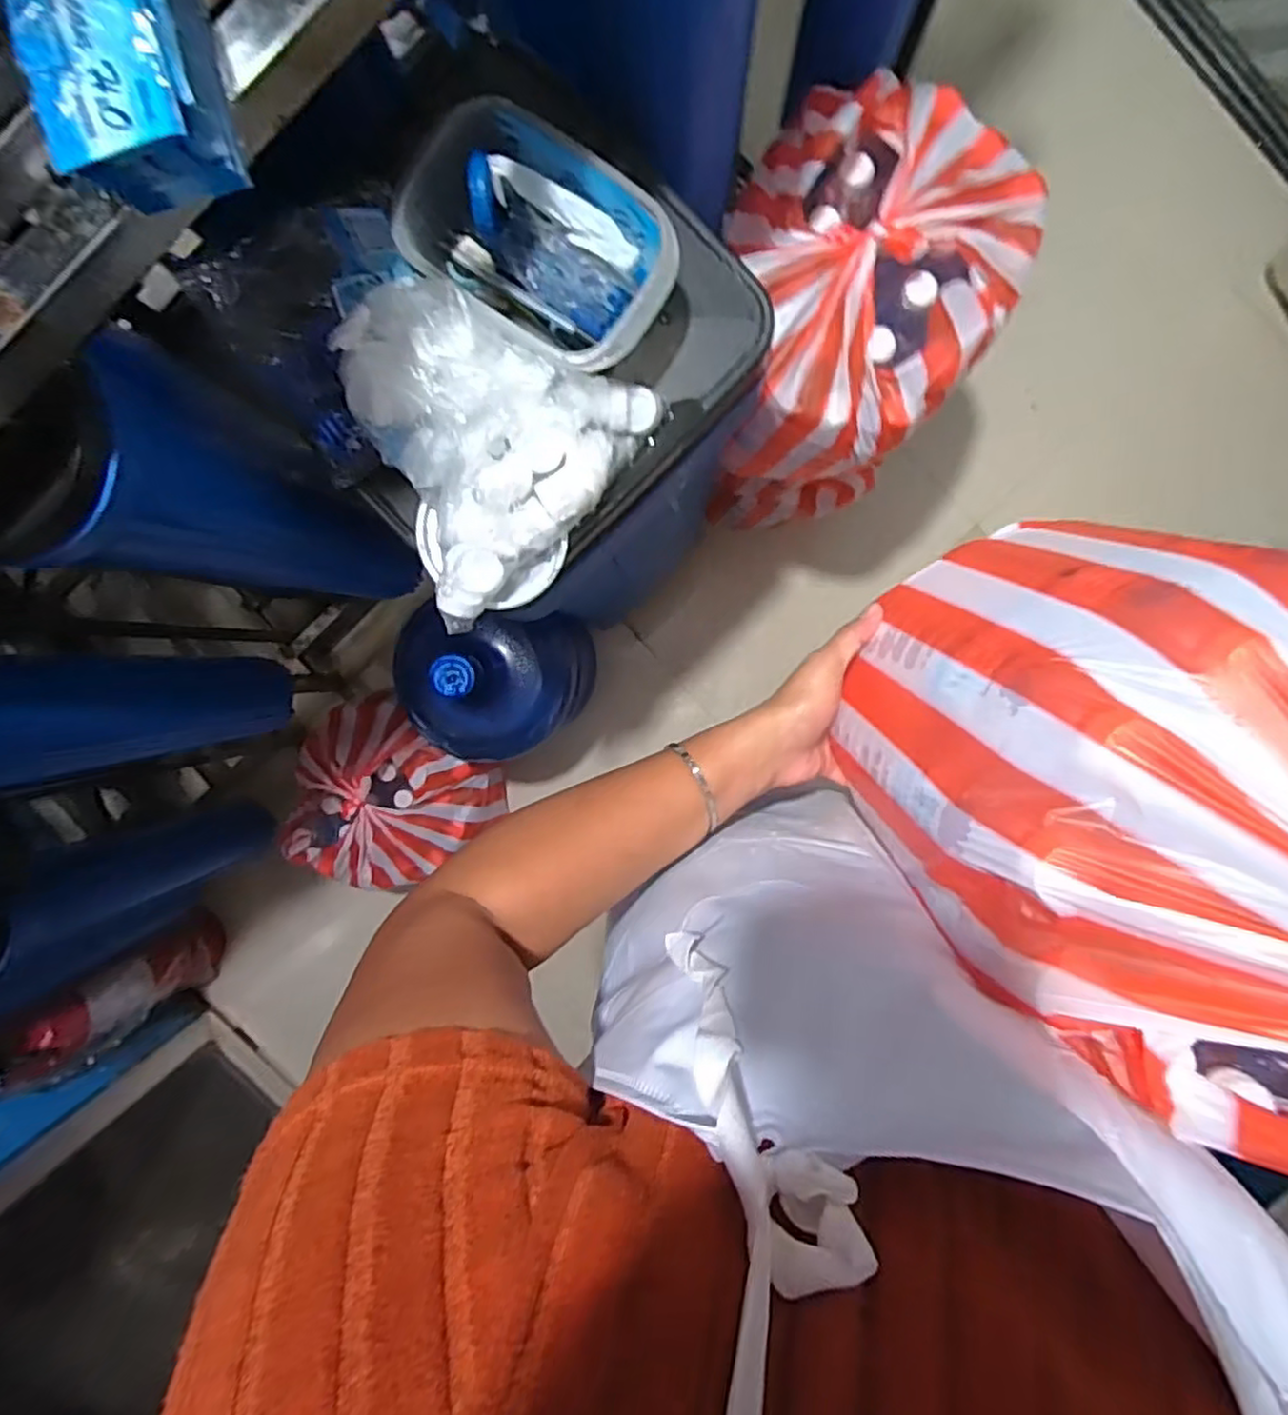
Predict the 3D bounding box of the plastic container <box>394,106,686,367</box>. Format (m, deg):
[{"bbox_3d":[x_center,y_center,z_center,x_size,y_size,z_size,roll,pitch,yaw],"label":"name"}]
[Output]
[{"bbox_3d":[-0.069,-0.308,0.467,0.179,0.059,0.117,36,95,0],"label":"plastic container"}]

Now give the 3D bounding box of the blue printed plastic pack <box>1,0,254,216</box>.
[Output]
[{"bbox_3d":[-0.199,-0.257,0.260,0.063,0.039,0.120,-14,93,4],"label":"blue printed plastic pack"}]

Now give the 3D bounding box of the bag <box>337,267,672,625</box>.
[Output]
[{"bbox_3d":[-0.124,-0.184,0.484,0.183,0.081,0.212,36,95,0],"label":"bag"}]

